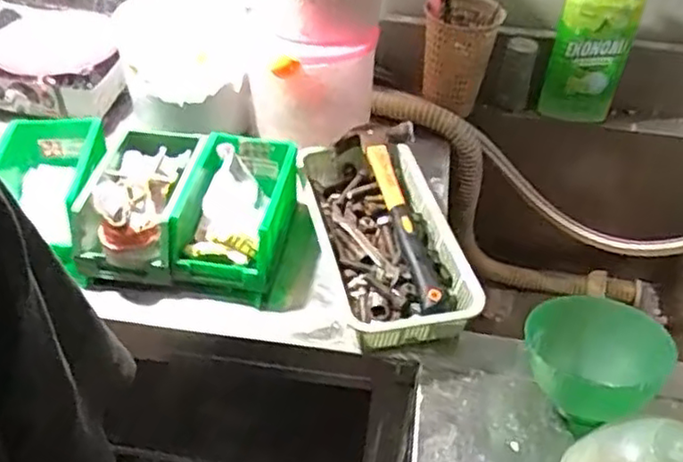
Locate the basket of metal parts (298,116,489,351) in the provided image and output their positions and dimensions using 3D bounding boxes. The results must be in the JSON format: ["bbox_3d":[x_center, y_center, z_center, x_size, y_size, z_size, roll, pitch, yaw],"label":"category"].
[{"bbox_3d":[0.041,0.005,0.740,0.138,0.070,0.282,-8,45,-12],"label":"basket of metal parts"}]

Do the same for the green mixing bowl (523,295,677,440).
[{"bbox_3d":[0.221,0.116,0.611,0.120,0.100,0.097,26,48,22],"label":"green mixing bowl"}]

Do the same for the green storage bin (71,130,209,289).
[{"bbox_3d":[-0.213,-0.033,0.724,0.104,0.080,0.180,7,44,4],"label":"green storage bin"}]

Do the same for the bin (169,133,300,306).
[{"bbox_3d":[-0.117,-0.015,0.745,0.112,0.089,0.173,7,44,3],"label":"bin"}]

